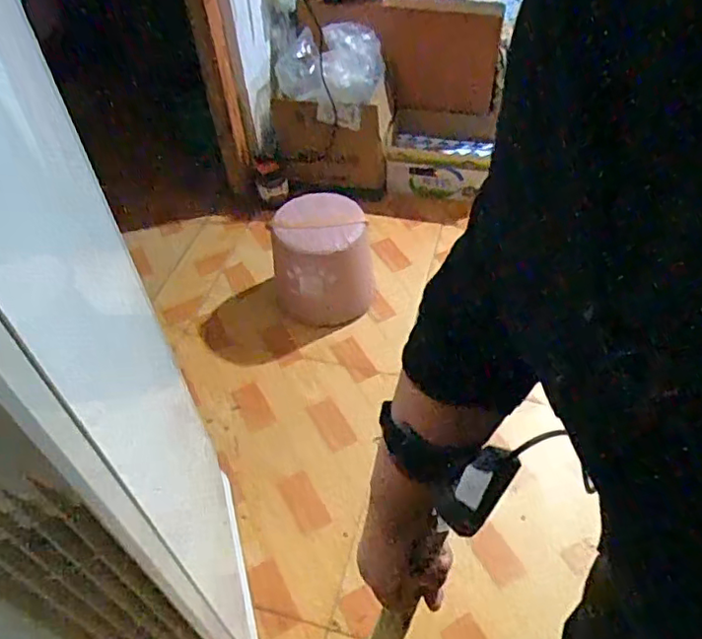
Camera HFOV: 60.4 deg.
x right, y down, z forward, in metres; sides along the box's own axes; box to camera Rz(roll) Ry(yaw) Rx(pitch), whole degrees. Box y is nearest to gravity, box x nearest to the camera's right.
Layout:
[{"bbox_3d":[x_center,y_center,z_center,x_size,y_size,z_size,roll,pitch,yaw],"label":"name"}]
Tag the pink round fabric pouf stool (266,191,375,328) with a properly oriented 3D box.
[{"bbox_3d":[-0.081,-0.182,1.724,0.265,0.310,0.234,-1,49,3],"label":"pink round fabric pouf stool"}]

